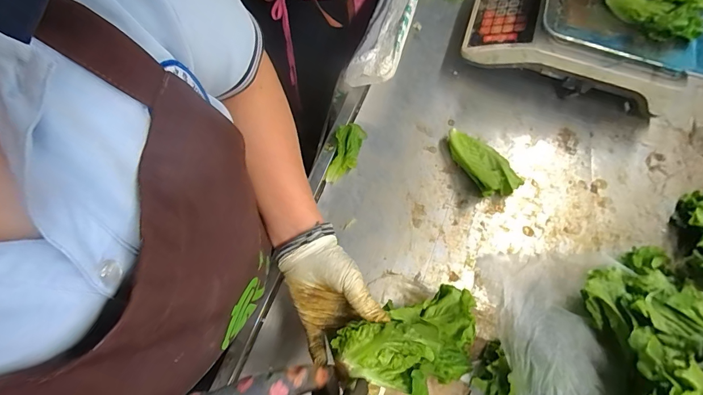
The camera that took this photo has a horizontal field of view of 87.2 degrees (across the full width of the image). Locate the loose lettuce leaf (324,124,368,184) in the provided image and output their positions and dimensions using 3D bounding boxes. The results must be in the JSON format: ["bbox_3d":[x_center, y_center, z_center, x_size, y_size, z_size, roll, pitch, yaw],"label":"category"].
[{"bbox_3d":[-0.010,-0.063,0.531,0.040,0.023,0.090,23,85,8],"label":"loose lettuce leaf"}]

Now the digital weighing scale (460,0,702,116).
[{"bbox_3d":[0.374,-0.323,0.599,0.323,0.114,0.325,19,70,5],"label":"digital weighing scale"}]

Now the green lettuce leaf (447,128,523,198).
[{"bbox_3d":[0.187,-0.053,0.531,0.055,0.045,0.116,-26,72,-10],"label":"green lettuce leaf"}]

